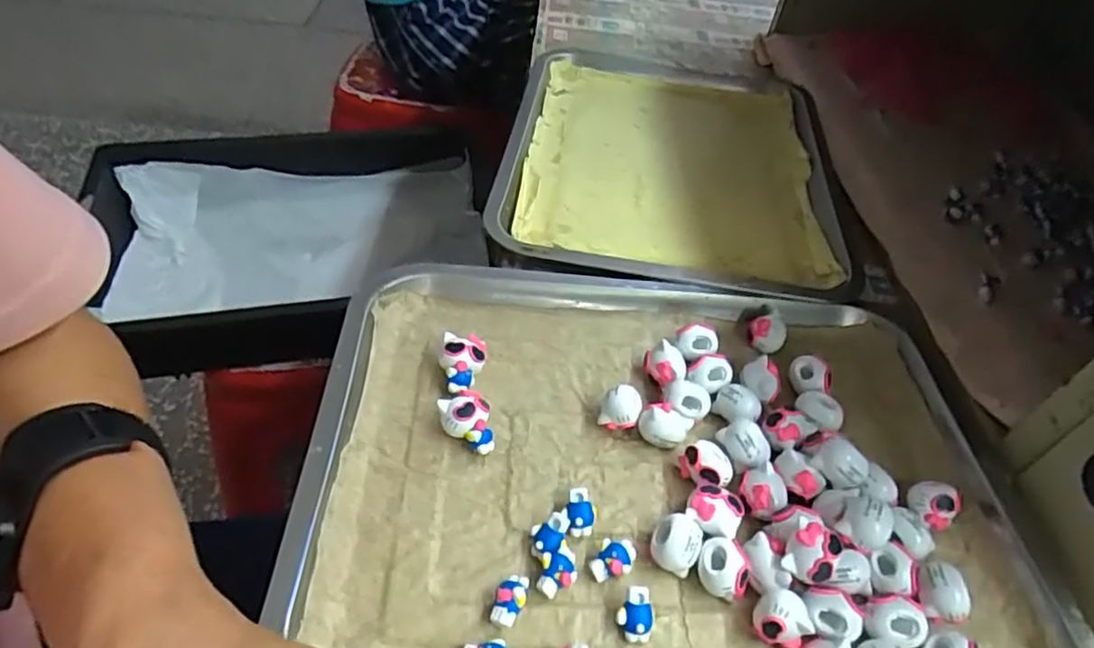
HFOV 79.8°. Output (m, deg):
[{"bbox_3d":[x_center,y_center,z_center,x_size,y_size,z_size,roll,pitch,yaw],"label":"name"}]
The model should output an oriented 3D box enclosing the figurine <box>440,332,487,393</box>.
[{"bbox_3d":[-0.048,0.024,0.369,0.024,0.022,0.033,9,42,2],"label":"figurine"}]

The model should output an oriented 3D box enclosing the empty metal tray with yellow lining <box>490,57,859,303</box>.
[{"bbox_3d":[0.097,-0.143,0.551,0.244,0.042,0.338,9,42,1],"label":"empty metal tray with yellow lining"}]

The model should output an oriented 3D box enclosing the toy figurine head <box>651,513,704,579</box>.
[{"bbox_3d":[0.061,0.103,0.308,0.022,0.018,0.025,22,44,15],"label":"toy figurine head"}]

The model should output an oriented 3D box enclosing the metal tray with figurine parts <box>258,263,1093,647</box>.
[{"bbox_3d":[0.061,0.070,0.334,0.343,0.029,0.259,4,42,-4],"label":"metal tray with figurine parts"}]

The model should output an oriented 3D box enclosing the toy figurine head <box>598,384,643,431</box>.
[{"bbox_3d":[0.041,0.046,0.359,0.020,0.020,0.024,18,43,11],"label":"toy figurine head"}]

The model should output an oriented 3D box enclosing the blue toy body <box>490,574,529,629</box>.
[{"bbox_3d":[-0.016,0.121,0.285,0.013,0.013,0.020,12,42,5],"label":"blue toy body"}]

